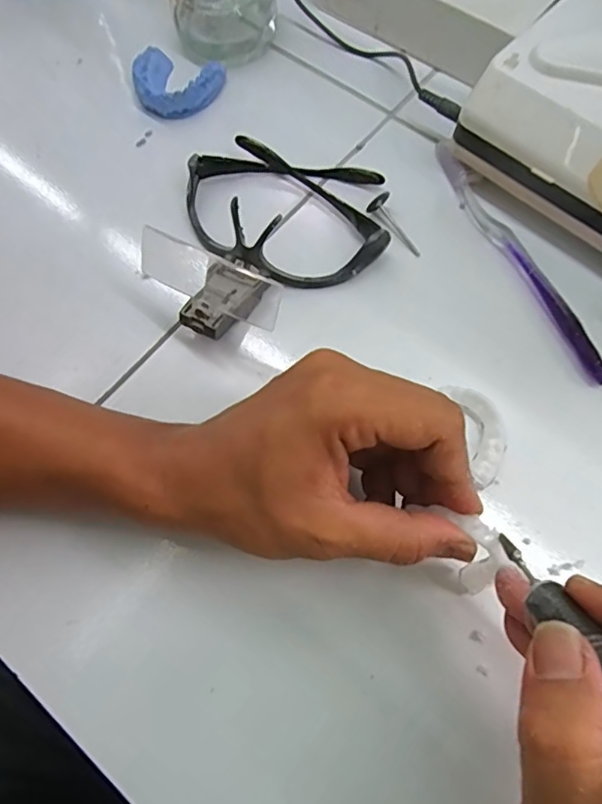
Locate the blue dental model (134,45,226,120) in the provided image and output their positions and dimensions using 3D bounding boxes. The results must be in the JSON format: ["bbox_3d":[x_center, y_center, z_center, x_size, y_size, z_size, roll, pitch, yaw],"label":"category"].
[{"bbox_3d":[-0.090,-0.227,0.397,0.058,0.021,0.053,-1,70,2],"label":"blue dental model"}]

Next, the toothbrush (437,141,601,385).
[{"bbox_3d":[0.128,-0.090,0.337,0.017,0.007,0.183,-20,70,-5],"label":"toothbrush"}]

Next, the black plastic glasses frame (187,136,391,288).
[{"bbox_3d":[-0.011,-0.122,0.345,0.135,0.030,0.096,15,71,8],"label":"black plastic glasses frame"}]

